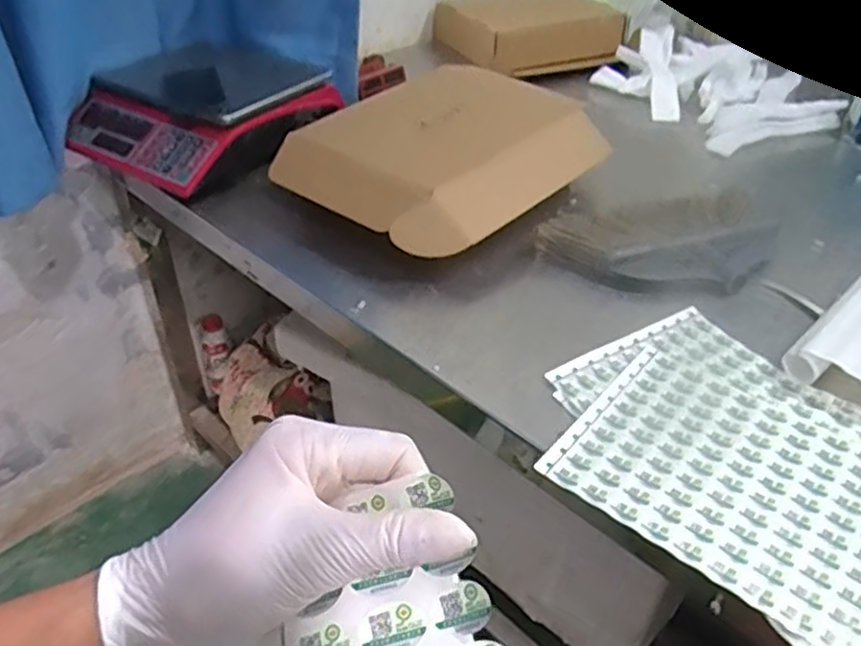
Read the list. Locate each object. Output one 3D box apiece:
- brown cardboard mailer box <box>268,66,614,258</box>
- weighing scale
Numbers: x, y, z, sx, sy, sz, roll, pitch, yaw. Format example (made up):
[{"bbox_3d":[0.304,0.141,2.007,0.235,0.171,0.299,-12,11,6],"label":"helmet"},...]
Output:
[{"bbox_3d":[0.015,-0.230,0.928,0.323,0.107,0.359,31,47,32],"label":"brown cardboard mailer box"},{"bbox_3d":[-0.337,-0.327,1.034,0.310,0.117,0.310,23,43,25],"label":"weighing scale"}]

